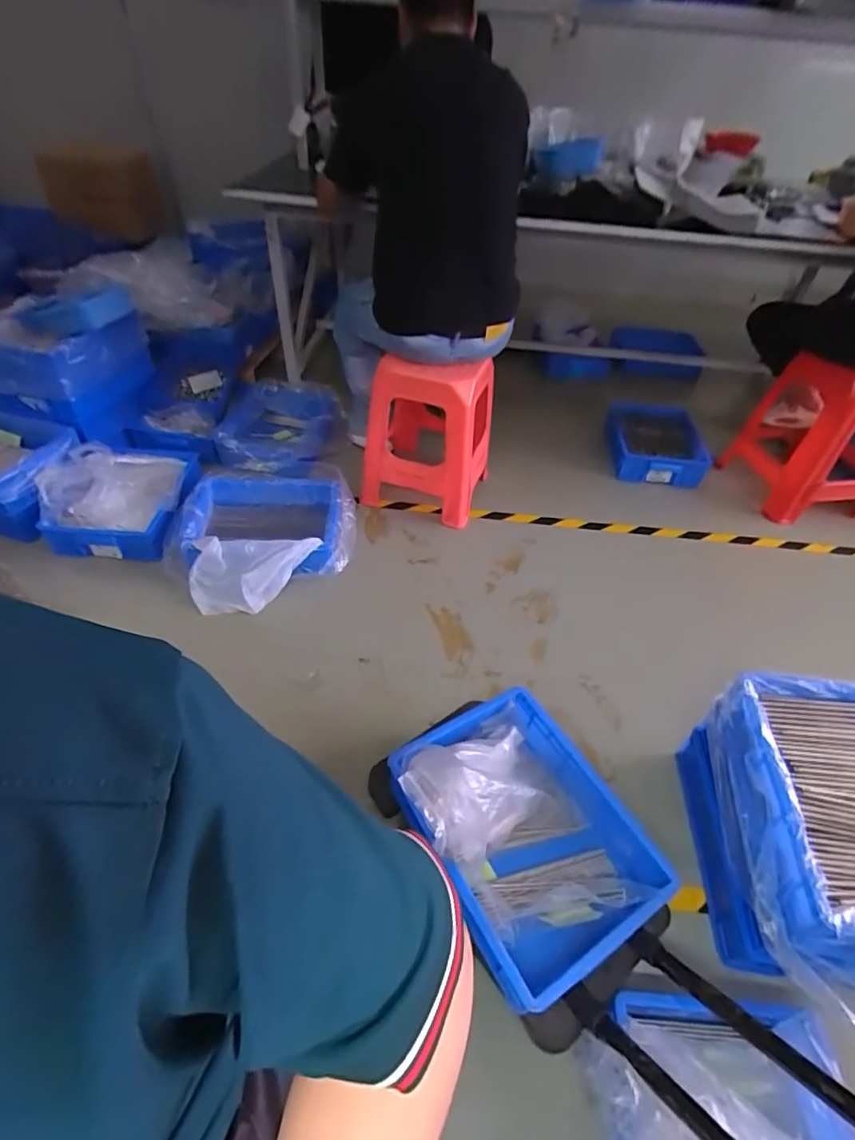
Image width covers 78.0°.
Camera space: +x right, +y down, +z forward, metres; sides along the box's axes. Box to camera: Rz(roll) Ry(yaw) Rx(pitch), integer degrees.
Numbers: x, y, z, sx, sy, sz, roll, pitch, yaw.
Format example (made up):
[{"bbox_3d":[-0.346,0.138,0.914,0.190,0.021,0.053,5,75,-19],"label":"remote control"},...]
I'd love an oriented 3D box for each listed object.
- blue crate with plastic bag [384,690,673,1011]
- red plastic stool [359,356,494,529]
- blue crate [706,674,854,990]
[{"bbox_3d":[0.165,0.415,0.887,0.314,0.192,0.413,-24,51,-25],"label":"blue crate with plastic bag"},{"bbox_3d":[0.011,-0.434,1.674,0.348,0.478,0.296,17,46,12],"label":"red plastic stool"},{"bbox_3d":[0.670,0.398,0.850,0.317,0.142,0.424,7,45,3],"label":"blue crate"}]

